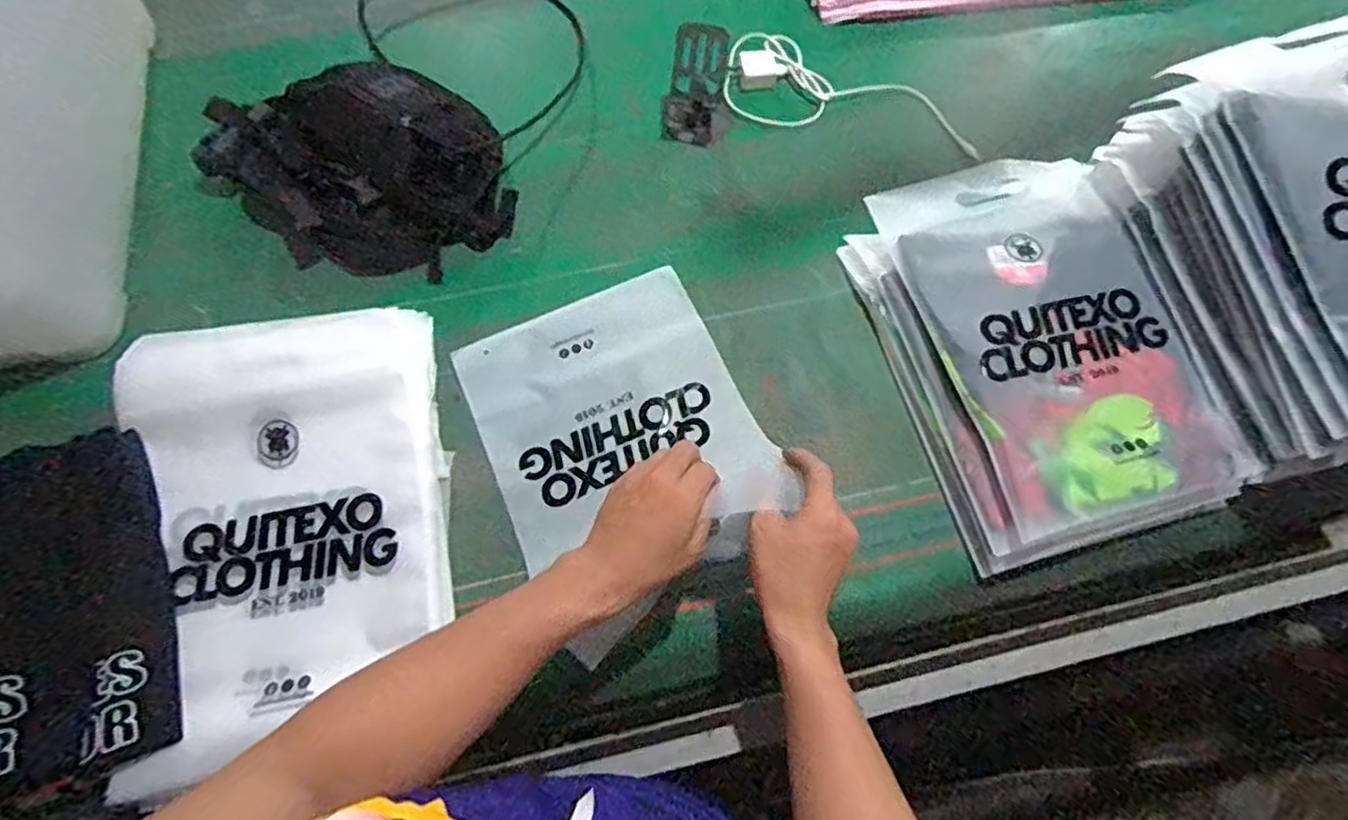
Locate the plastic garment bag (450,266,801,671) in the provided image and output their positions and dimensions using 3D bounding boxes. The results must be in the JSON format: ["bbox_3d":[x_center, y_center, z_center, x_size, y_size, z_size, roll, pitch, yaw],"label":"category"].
[{"bbox_3d":[-0.049,0.015,0.628,0.248,0.090,0.325,-24,67,-9],"label":"plastic garment bag"}]

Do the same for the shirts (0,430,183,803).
[{"bbox_3d":[-0.572,0.180,0.556,0.288,0.055,0.286,-19,70,-7],"label":"shirts"}]

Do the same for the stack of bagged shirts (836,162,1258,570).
[{"bbox_3d":[0.348,-0.062,0.665,0.264,0.079,0.379,-14,69,-5],"label":"stack of bagged shirts"}]

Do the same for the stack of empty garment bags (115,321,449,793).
[{"bbox_3d":[-0.333,0.095,0.596,0.270,0.065,0.376,-13,69,-5],"label":"stack of empty garment bags"}]

